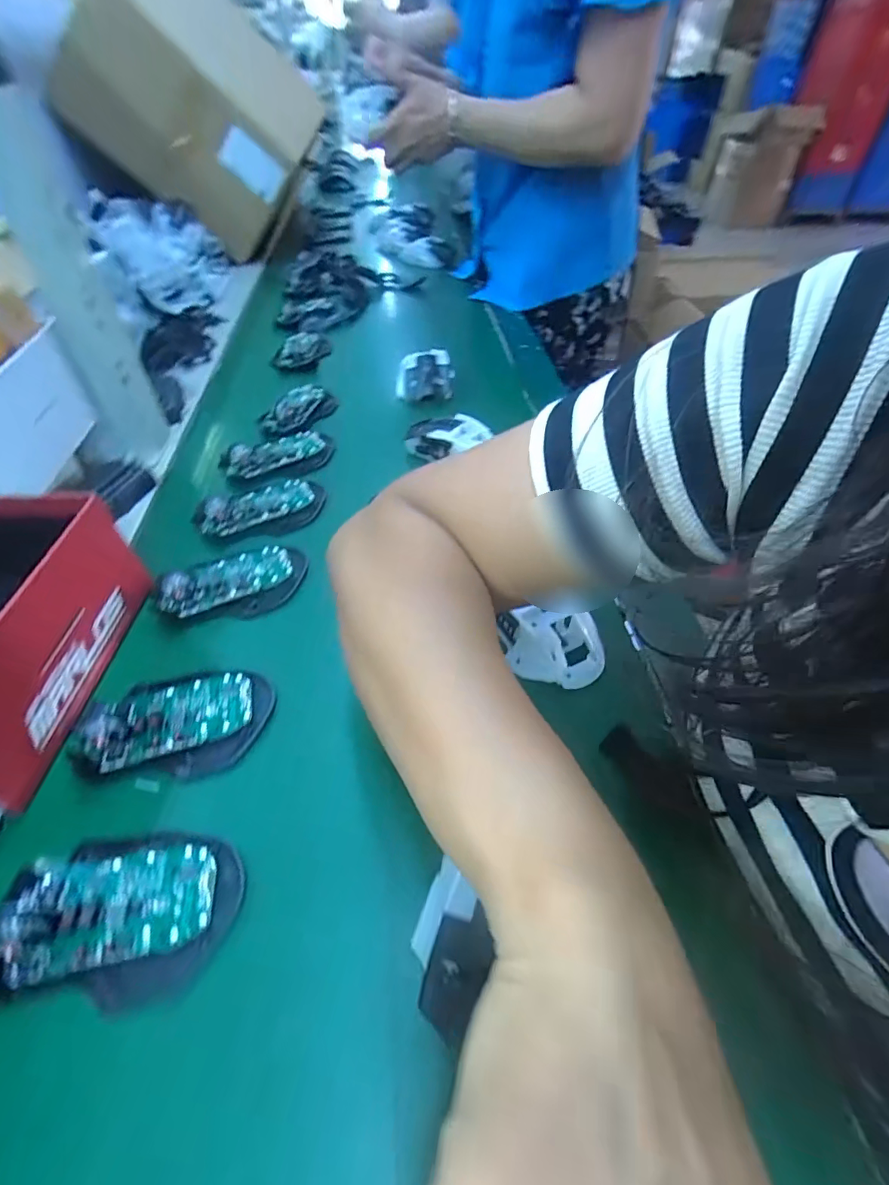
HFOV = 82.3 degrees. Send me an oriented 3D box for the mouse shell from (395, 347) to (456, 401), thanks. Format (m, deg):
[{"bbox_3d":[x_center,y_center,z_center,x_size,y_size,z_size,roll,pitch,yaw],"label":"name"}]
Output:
[{"bbox_3d":[-0.024,-0.265,0.623,0.069,0.029,0.079,-2,47,0],"label":"mouse shell"}]

